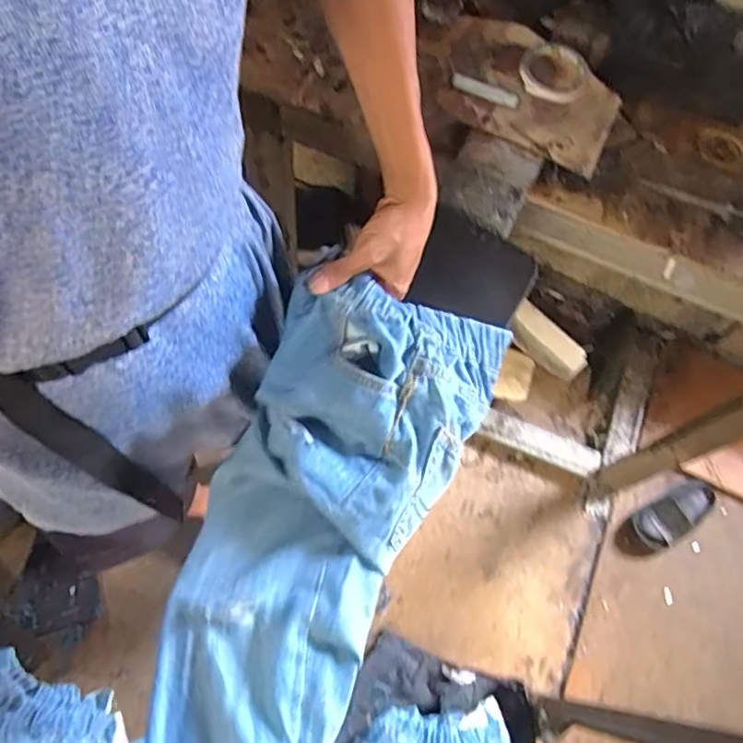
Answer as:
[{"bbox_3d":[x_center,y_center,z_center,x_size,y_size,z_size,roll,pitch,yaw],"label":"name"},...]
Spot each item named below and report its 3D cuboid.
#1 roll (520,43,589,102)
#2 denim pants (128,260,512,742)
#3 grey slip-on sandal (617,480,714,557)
[{"bbox_3d":[0.231,-0.377,0.739,0.085,0.015,0.088,2,65,-5],"label":"roll"},{"bbox_3d":[-0.060,0.157,0.498,0.195,0.080,0.492,21,76,9],"label":"denim pants"},{"bbox_3d":[0.708,0.344,1.382,0.271,0.103,0.103,-25,70,-16],"label":"grey slip-on sandal"}]

